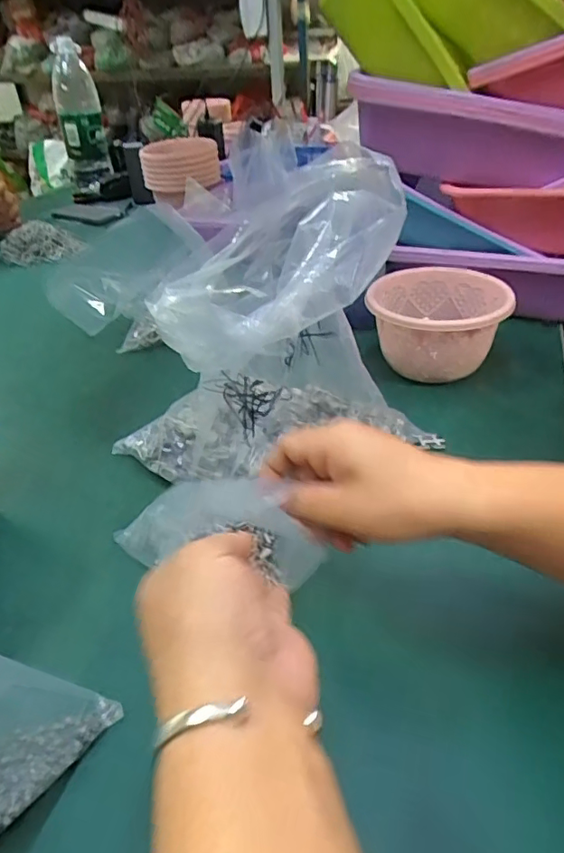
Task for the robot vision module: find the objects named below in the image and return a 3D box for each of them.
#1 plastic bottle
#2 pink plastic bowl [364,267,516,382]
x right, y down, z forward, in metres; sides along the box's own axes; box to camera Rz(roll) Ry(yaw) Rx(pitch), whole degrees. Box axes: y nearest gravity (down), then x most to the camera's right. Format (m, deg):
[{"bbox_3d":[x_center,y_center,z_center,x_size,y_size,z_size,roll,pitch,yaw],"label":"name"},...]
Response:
[{"bbox_3d":[-0.500,-0.769,1.356,0.102,0.304,0.116,-13,37,-12],"label":"plastic bottle"},{"bbox_3d":[0.172,-0.110,0.612,0.144,0.083,0.139,-3,36,2],"label":"pink plastic bowl"}]

